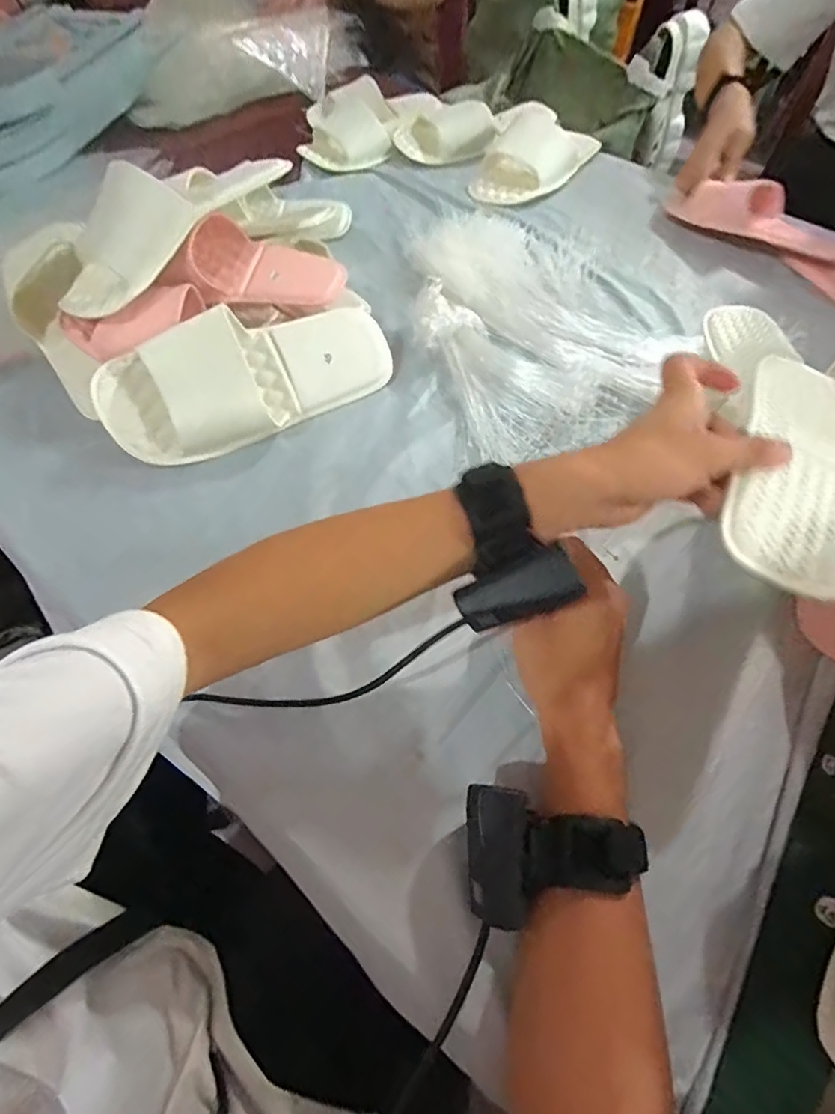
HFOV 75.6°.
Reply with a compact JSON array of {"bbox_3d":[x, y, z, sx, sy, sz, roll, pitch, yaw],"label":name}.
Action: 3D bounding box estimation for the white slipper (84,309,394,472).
[{"bbox_3d":[-0.155,-0.171,0.509,0.275,0.075,0.111,-23,94,-16],"label":"white slipper"}]

